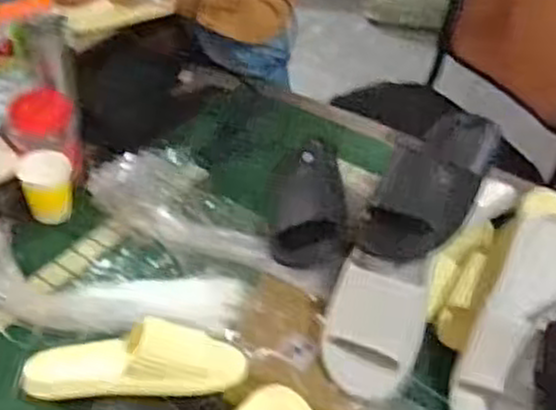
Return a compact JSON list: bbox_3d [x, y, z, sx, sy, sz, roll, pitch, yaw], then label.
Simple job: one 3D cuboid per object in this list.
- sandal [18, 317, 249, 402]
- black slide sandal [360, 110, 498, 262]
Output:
[{"bbox_3d":[-0.156,0.167,0.839,0.235,0.066,0.087,3,42,-1],"label":"sandal"},{"bbox_3d":[0.199,-0.040,0.950,0.110,0.076,0.256,29,64,26],"label":"black slide sandal"}]

